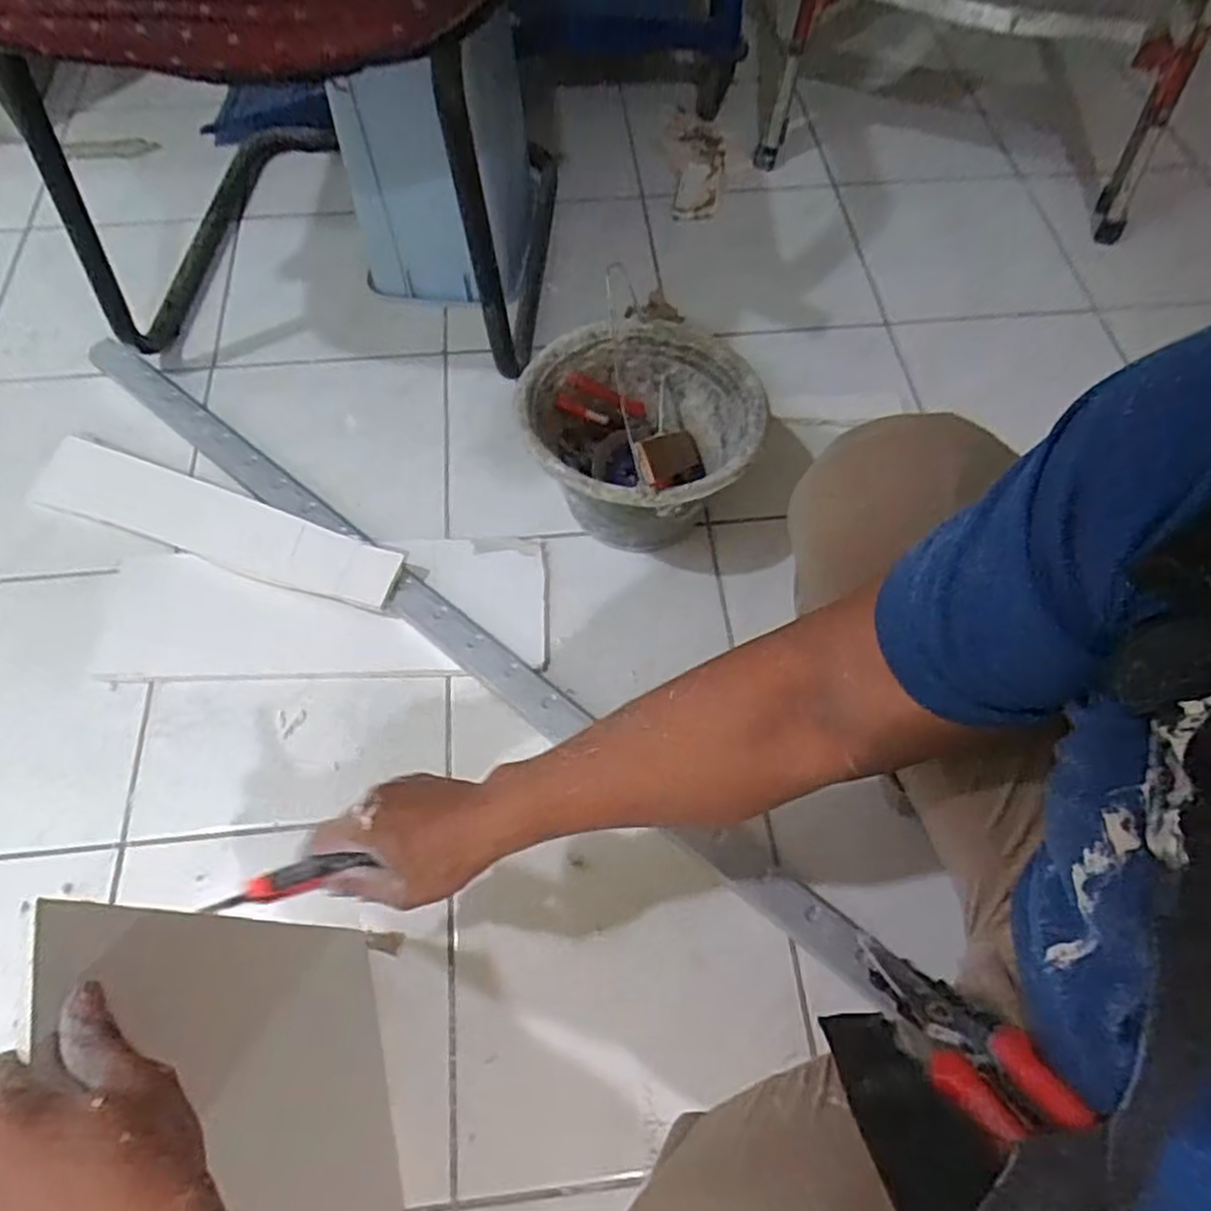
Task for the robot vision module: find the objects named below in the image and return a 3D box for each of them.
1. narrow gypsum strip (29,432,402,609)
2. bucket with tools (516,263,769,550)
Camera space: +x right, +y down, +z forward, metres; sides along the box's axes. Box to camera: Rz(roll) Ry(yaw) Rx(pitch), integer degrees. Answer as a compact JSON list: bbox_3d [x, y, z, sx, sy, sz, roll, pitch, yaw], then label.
[{"bbox_3d":[-0.432,-0.092,0.824,0.445,0.011,0.085,18,75,10],"label":"narrow gypsum strip"},{"bbox_3d":[0.032,-0.171,0.815,0.235,0.175,0.238,1,62,-2],"label":"bucket with tools"}]

